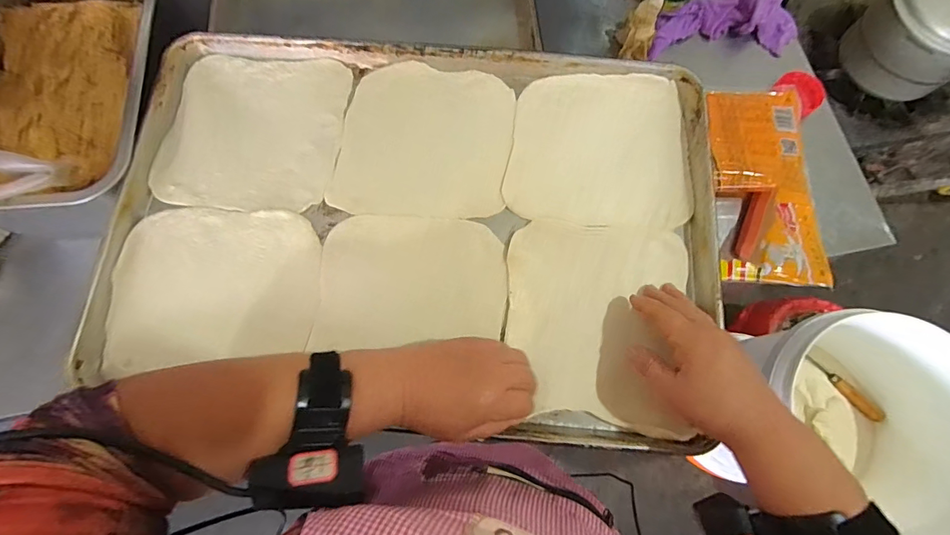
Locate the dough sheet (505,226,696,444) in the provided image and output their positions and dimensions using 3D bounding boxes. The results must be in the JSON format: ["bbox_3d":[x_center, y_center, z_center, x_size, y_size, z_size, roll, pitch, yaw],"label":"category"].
[{"bbox_3d":[0.117,0.047,0.408,0.170,0.017,0.192,8,75,2],"label":"dough sheet"}]

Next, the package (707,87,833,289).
[{"bbox_3d":[0.365,-0.111,0.548,0.147,0.052,0.281,6,74,2],"label":"package"}]

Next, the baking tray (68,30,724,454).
[{"bbox_3d":[-0.061,-0.053,0.436,0.588,0.032,0.388,6,74,2],"label":"baking tray"}]

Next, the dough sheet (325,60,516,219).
[{"bbox_3d":[-0.055,-0.141,0.463,0.185,0.007,0.181,7,74,2],"label":"dough sheet"}]

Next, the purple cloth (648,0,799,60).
[{"bbox_3d":[0.371,-0.385,0.631,0.218,0.039,0.132,-2,74,0],"label":"purple cloth"}]

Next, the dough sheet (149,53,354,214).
[{"bbox_3d":[-0.245,-0.153,0.469,0.186,0.009,0.190,7,74,2],"label":"dough sheet"}]

